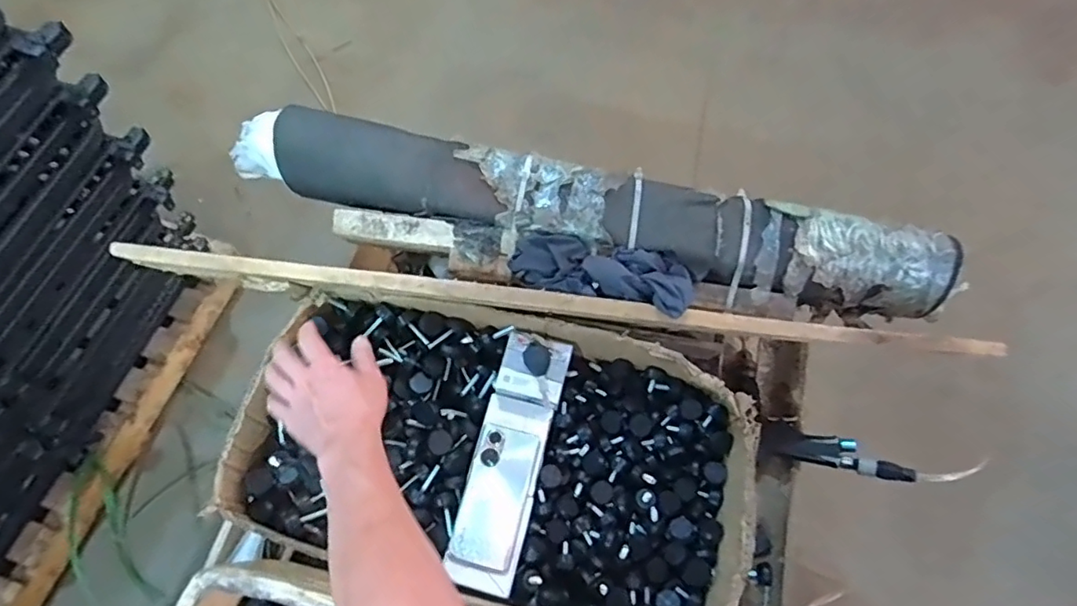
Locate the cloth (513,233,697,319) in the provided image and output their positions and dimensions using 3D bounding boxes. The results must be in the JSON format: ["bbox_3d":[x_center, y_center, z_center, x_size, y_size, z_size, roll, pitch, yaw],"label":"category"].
[{"bbox_3d":[0.079,-0.042,0.712,0.226,0.048,0.089,18,67,6],"label":"cloth"}]

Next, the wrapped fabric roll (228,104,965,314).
[{"bbox_3d":[0.048,-0.114,0.765,0.963,0.108,0.165,13,66,3],"label":"wrapped fabric roll"}]

